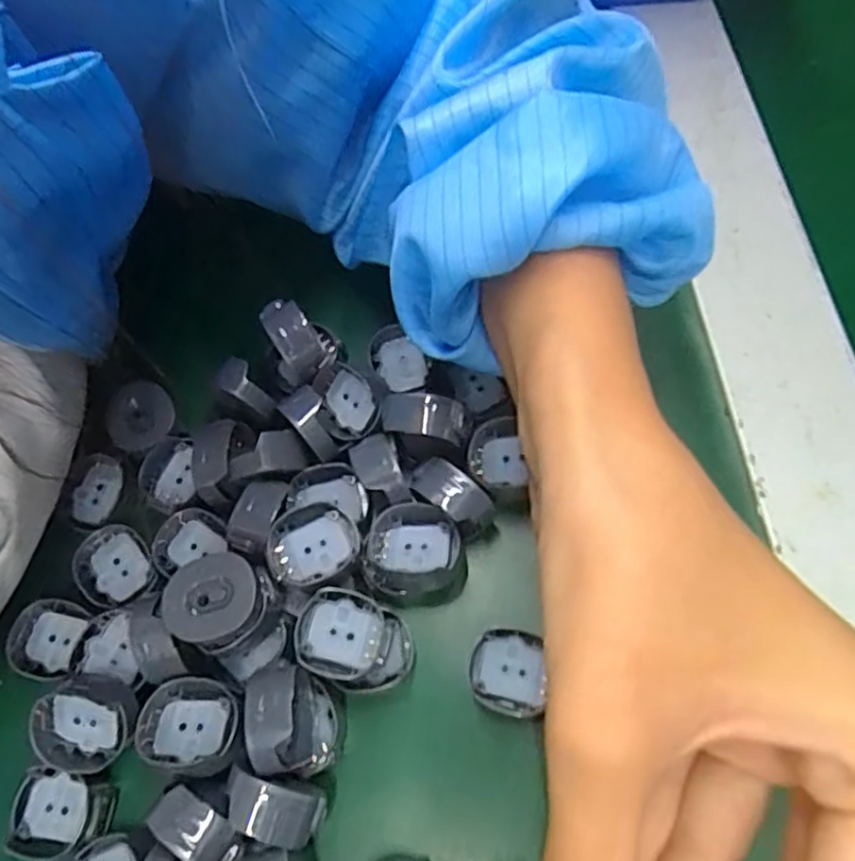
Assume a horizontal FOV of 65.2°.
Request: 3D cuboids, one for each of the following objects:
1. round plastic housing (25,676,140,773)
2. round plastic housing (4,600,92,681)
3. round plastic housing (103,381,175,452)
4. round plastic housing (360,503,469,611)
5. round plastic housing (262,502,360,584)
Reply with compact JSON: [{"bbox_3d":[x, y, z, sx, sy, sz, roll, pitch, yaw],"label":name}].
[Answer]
[{"bbox_3d":[-0.105,0.089,0.205,0.028,0.010,0.029,30,94,-2],"label":"round plastic housing"},{"bbox_3d":[-0.128,0.069,0.222,0.024,0.007,0.024,-2,67,5],"label":"round plastic housing"},{"bbox_3d":[-0.106,-0.005,0.248,0.022,0.009,0.025,36,72,16],"label":"round plastic housing"},{"bbox_3d":[-0.005,0.040,0.215,0.031,0.018,0.029,-2,67,5],"label":"round plastic housing"},{"bbox_3d":[-0.037,0.037,0.216,0.028,0.011,0.025,-39,69,-11],"label":"round plastic housing"}]

